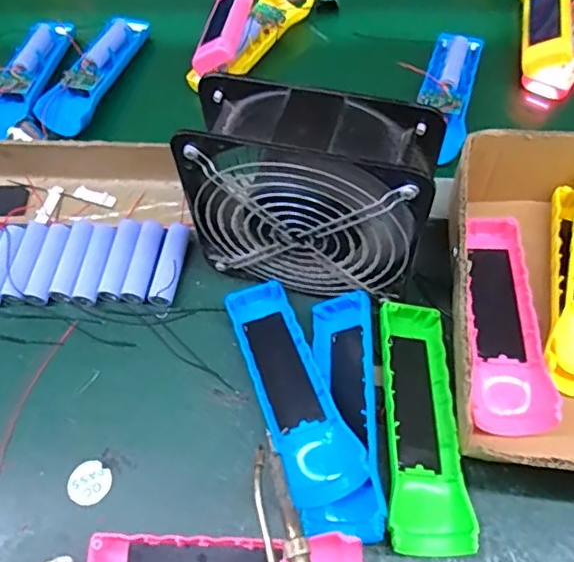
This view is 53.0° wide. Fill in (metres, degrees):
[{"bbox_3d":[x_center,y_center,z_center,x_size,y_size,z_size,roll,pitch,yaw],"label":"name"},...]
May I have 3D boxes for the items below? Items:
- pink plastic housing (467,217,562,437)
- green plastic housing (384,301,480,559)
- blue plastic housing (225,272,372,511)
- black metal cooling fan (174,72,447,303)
[{"bbox_3d":[0.144,0.024,0.386,0.041,0.027,0.158,2,60,6],"label":"pink plastic housing"},{"bbox_3d":[0.086,0.088,0.365,0.046,0.029,0.154,0,59,5],"label":"green plastic housing"},{"bbox_3d":[0.001,0.067,0.379,0.044,0.033,0.156,-20,60,-7],"label":"blue plastic housing"},{"bbox_3d":[0.015,-0.050,0.375,0.146,0.145,0.060,11,62,10],"label":"black metal cooling fan"}]

